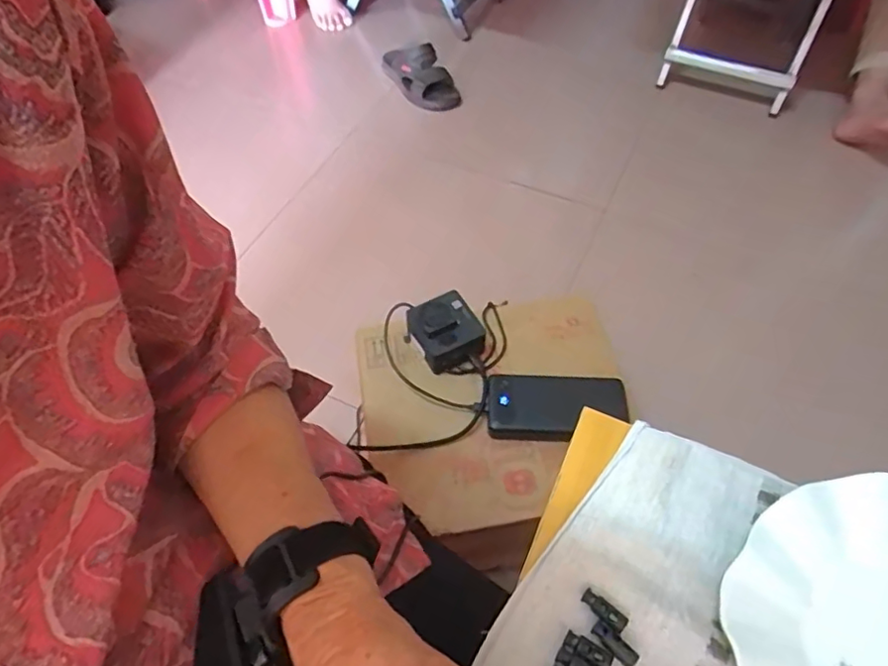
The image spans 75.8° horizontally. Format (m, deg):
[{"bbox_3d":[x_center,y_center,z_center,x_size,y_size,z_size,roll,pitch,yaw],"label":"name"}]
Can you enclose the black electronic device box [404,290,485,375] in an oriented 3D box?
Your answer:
[{"bbox_3d":[0.001,0.000,0.699,0.077,0.052,0.081,-24,59,-14],"label":"black electronic device box"}]

